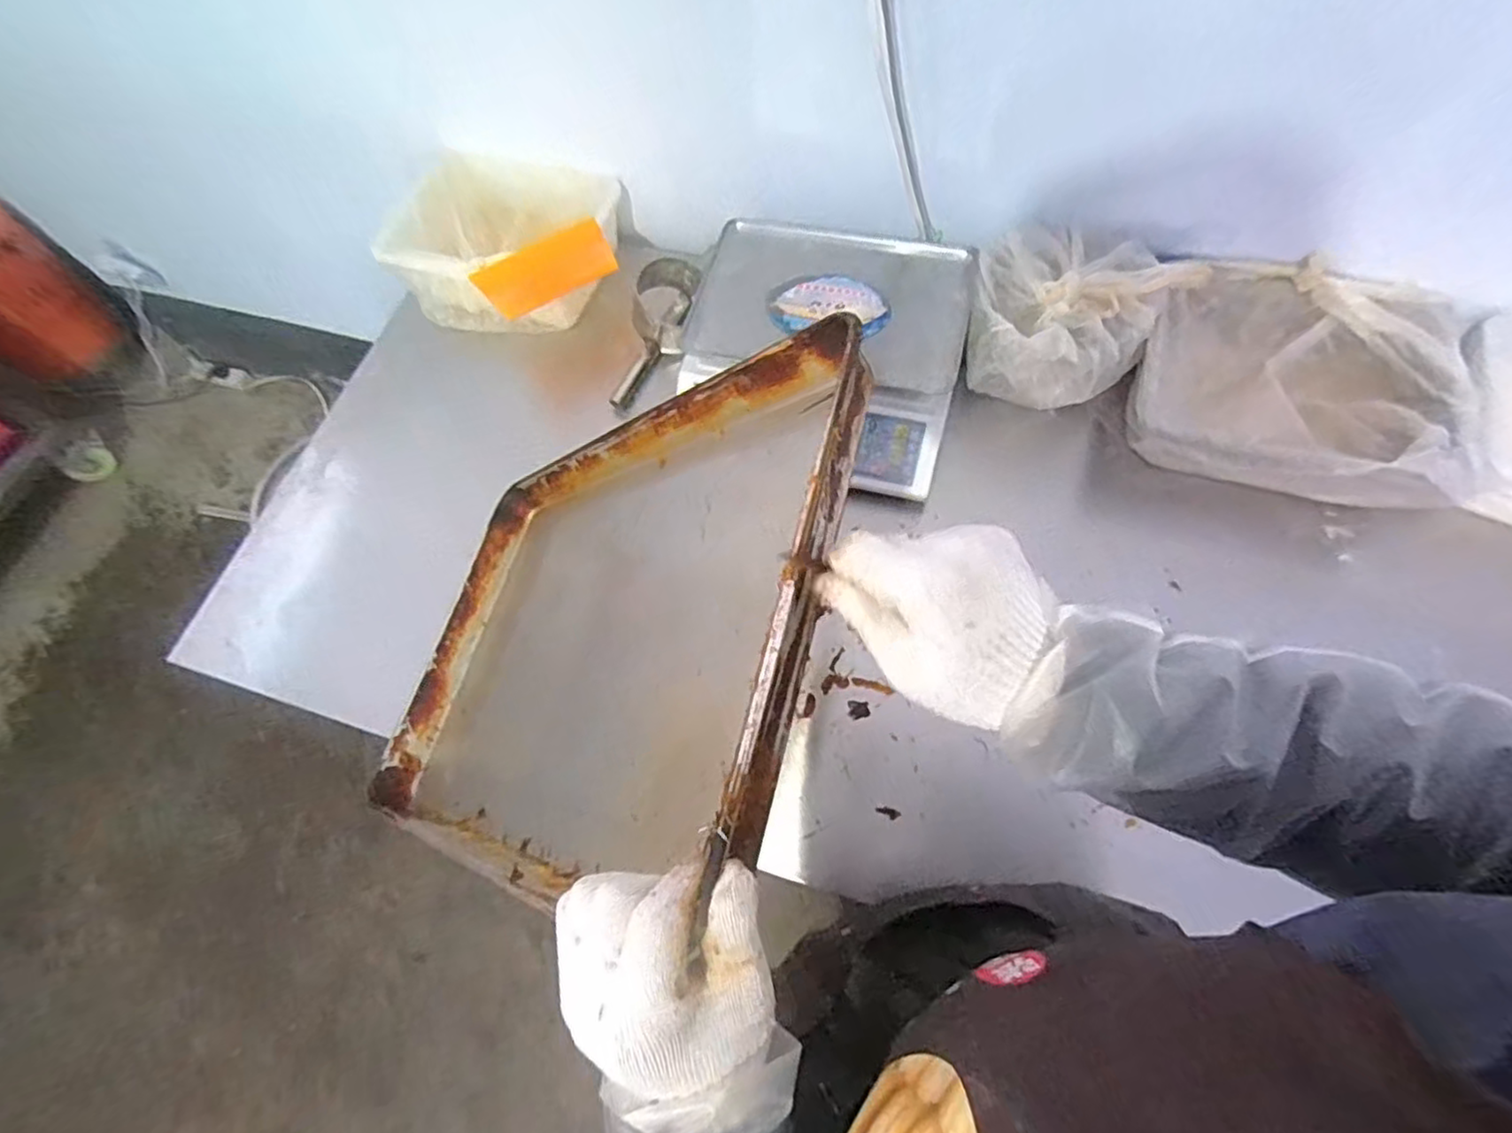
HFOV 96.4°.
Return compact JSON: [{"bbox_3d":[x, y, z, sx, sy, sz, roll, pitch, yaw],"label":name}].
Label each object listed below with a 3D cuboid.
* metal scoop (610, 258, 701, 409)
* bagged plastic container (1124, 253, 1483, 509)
[{"bbox_3d":[-0.145,-0.321,0.958,0.076,0.076,0.218,21,90,11],"label":"metal scoop"},{"bbox_3d":[0.638,-0.215,0.815,0.338,0.116,0.287,18,69,12],"label":"bagged plastic container"}]

